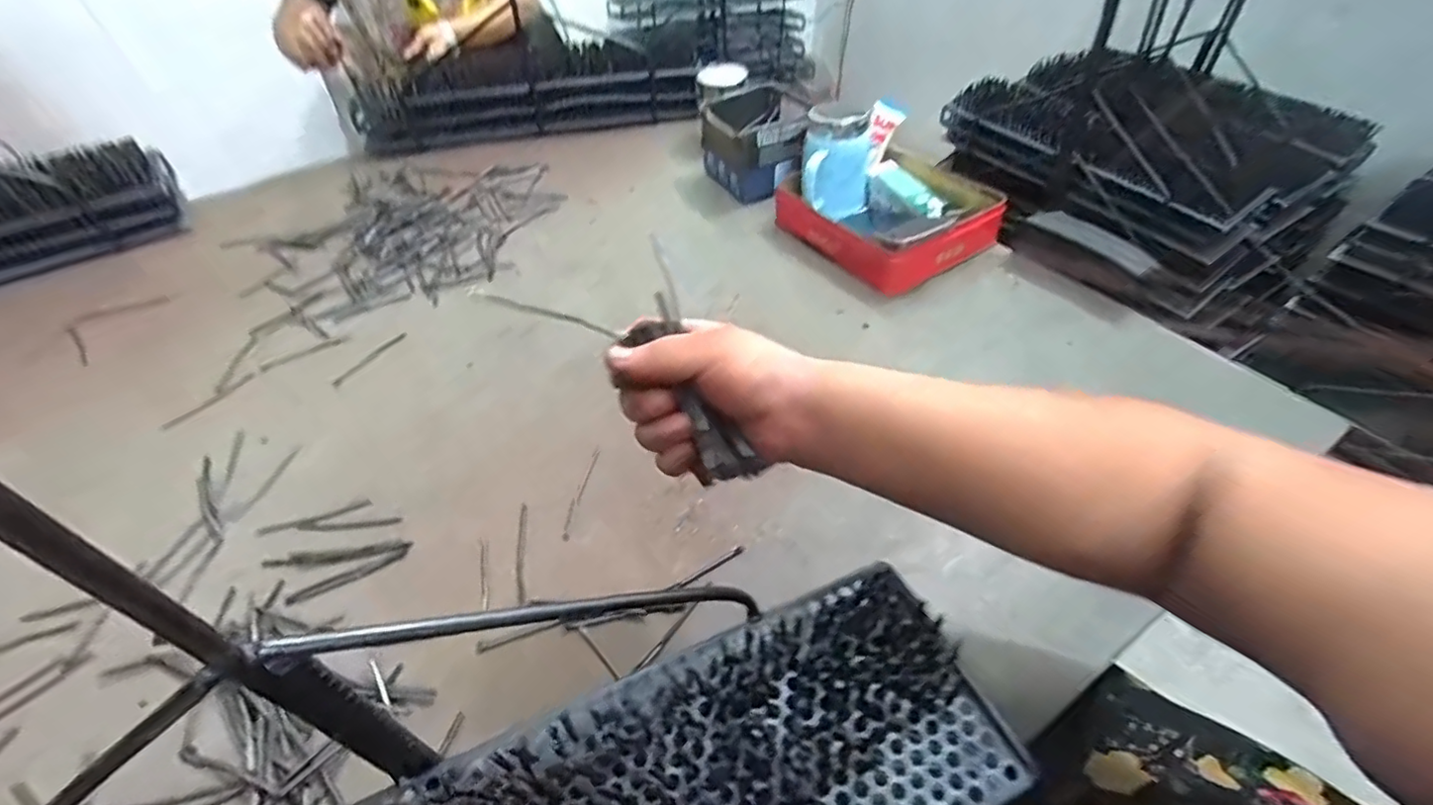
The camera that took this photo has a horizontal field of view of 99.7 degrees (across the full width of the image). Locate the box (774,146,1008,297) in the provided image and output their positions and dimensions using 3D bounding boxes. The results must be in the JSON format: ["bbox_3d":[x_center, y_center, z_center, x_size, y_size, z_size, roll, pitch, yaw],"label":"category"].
[{"bbox_3d":[0.232,-0.254,0.810,0.211,0.065,0.221,-25,50,-18],"label":"box"}]

